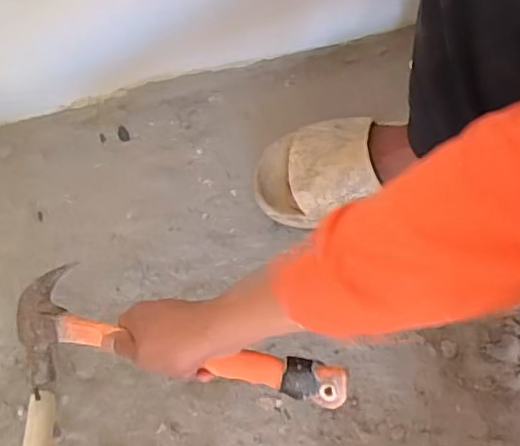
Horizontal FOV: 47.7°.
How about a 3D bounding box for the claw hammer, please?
[{"bbox_3d":[-0.079,0.102,0.522,0.316,0.031,0.111,1,98,21],"label":"claw hammer"}]

